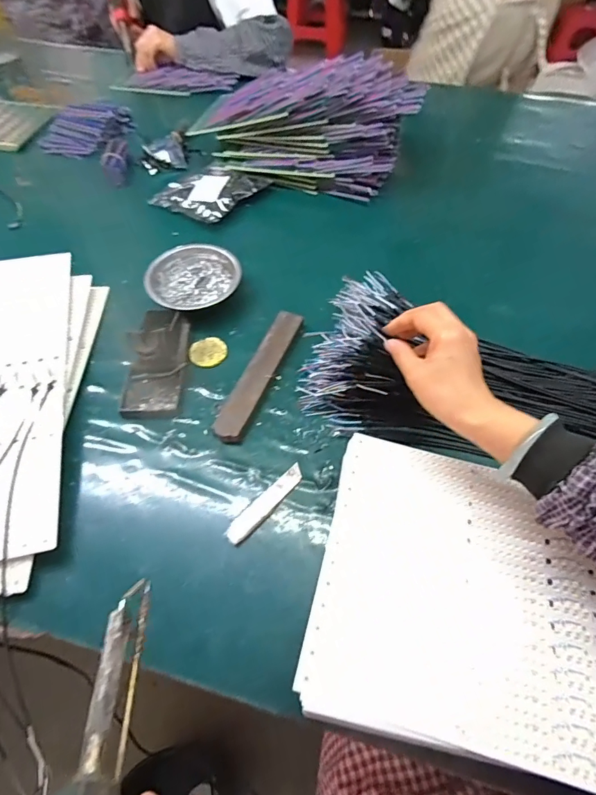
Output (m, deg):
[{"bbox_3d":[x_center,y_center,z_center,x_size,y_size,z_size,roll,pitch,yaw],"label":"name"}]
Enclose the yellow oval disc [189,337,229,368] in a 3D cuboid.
[{"bbox_3d":[-0.117,-0.059,0.568,0.049,0.007,0.045,-31,62,-20],"label":"yellow oval disc"}]

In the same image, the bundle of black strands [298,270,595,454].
[{"bbox_3d":[0.270,-0.036,0.516,0.513,0.080,0.203,3,56,2],"label":"bundle of black strands"}]

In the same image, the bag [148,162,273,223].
[{"bbox_3d":[-0.149,-0.357,0.747,0.151,0.026,0.141,23,60,14],"label":"bag"}]

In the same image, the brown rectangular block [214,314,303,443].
[{"bbox_3d":[-0.047,-0.032,0.541,0.038,0.019,0.199,20,58,12],"label":"brown rectangular block"}]

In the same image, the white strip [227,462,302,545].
[{"bbox_3d":[-0.033,0.109,0.455,0.023,0.004,0.104,36,63,21],"label":"white strip"}]

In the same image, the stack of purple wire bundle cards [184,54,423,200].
[{"bbox_3d":[0.033,-0.471,0.756,0.330,0.148,0.180,10,58,7],"label":"stack of purple wire bundle cards"}]

